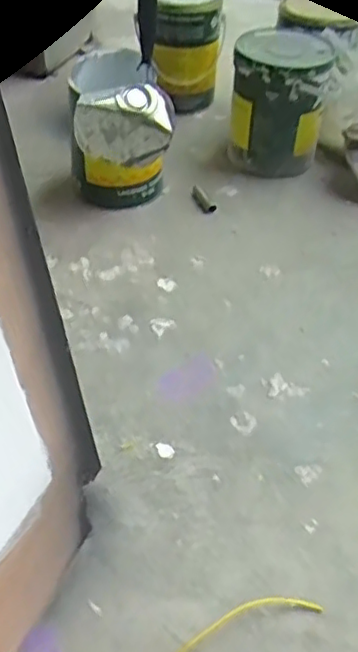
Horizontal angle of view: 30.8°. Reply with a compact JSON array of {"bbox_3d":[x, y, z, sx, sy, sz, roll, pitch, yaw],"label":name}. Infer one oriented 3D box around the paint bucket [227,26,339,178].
[{"bbox_3d":[0.182,-0.393,1.151,0.177,0.201,0.160,8,43,4],"label":"paint bucket"}]

